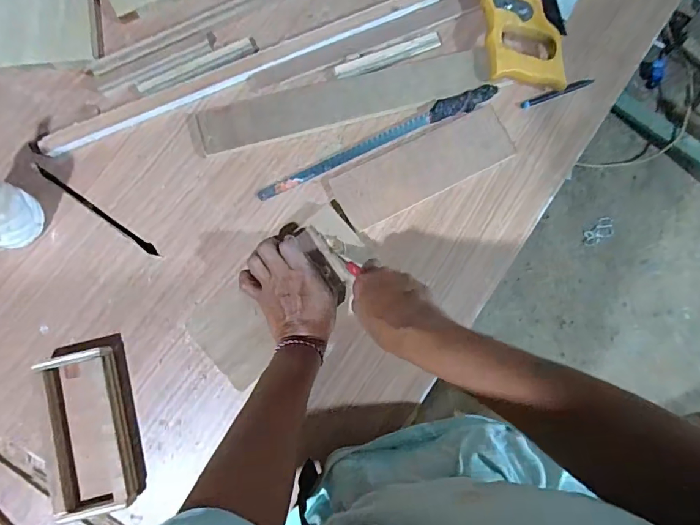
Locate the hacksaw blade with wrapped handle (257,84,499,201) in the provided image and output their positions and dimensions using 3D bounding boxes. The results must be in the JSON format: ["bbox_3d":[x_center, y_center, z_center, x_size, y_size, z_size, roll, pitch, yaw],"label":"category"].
[{"bbox_3d":[0.035,-0.149,0.532,0.312,0.017,0.025,-24,85,-7],"label":"hacksaw blade with wrapped handle"}]

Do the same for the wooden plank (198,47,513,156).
[{"bbox_3d":[0.000,-0.195,0.527,0.351,0.014,0.054,-15,84,-6],"label":"wooden plank"}]

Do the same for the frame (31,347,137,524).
[{"bbox_3d":[-0.270,0.173,0.453,0.076,0.034,0.160,-12,84,-6],"label":"frame"}]

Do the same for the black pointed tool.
[{"bbox_3d":[-0.289,-0.059,0.508,0.173,0.005,0.010,36,81,0],"label":"black pointed tool"}]

